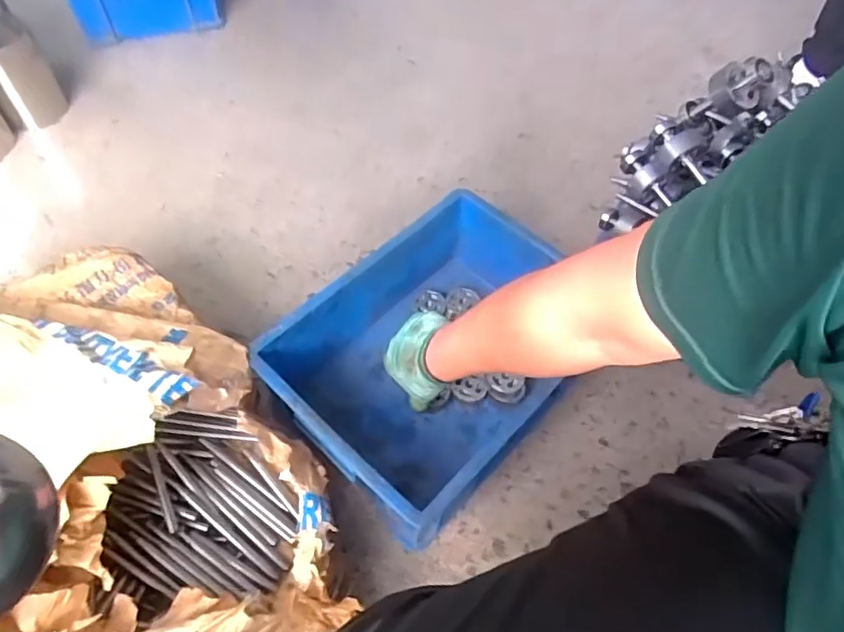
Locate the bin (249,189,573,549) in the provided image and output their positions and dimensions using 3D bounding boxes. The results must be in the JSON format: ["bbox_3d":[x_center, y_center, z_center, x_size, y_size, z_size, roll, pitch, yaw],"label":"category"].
[{"bbox_3d":[0.031,0.040,0.795,0.287,0.147,0.436,35,61,19],"label":"bin"}]

